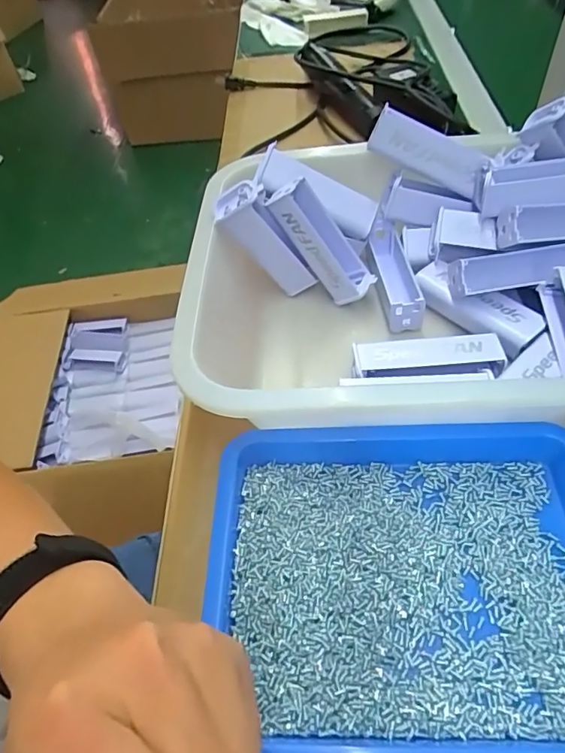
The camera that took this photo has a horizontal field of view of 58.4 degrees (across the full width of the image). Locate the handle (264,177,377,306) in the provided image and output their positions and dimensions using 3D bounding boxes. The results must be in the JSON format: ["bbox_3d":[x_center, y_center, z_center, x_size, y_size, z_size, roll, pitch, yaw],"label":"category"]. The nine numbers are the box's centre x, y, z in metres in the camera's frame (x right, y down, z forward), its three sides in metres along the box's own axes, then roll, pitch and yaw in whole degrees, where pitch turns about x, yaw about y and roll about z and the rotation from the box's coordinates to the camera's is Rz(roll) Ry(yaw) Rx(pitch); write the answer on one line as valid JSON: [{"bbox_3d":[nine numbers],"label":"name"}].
[{"bbox_3d":[0.032,-0.105,0.399,0.034,0.101,0.029,-12,41,42],"label":"handle"}]

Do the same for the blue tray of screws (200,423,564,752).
[{"bbox_3d":[0.072,0.105,0.269,0.223,0.027,0.171,-1,51,5],"label":"blue tray of screws"}]

